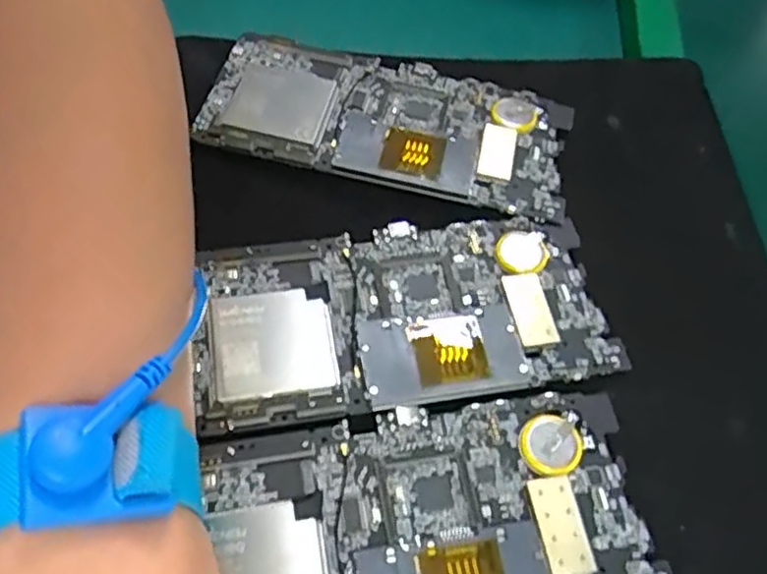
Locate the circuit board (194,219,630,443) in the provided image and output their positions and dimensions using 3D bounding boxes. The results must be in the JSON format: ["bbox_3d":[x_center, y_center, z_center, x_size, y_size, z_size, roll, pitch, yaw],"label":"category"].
[{"bbox_3d":[0.006,0.008,0.252,0.142,0.007,0.071,-8,61,-8],"label":"circuit board"}]

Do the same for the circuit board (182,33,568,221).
[{"bbox_3d":[0.001,-0.071,0.296,0.148,0.007,0.067,12,60,3],"label":"circuit board"}]

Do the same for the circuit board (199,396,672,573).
[{"bbox_3d":[0.015,0.074,0.215,0.132,0.006,0.070,-7,60,-7],"label":"circuit board"}]

